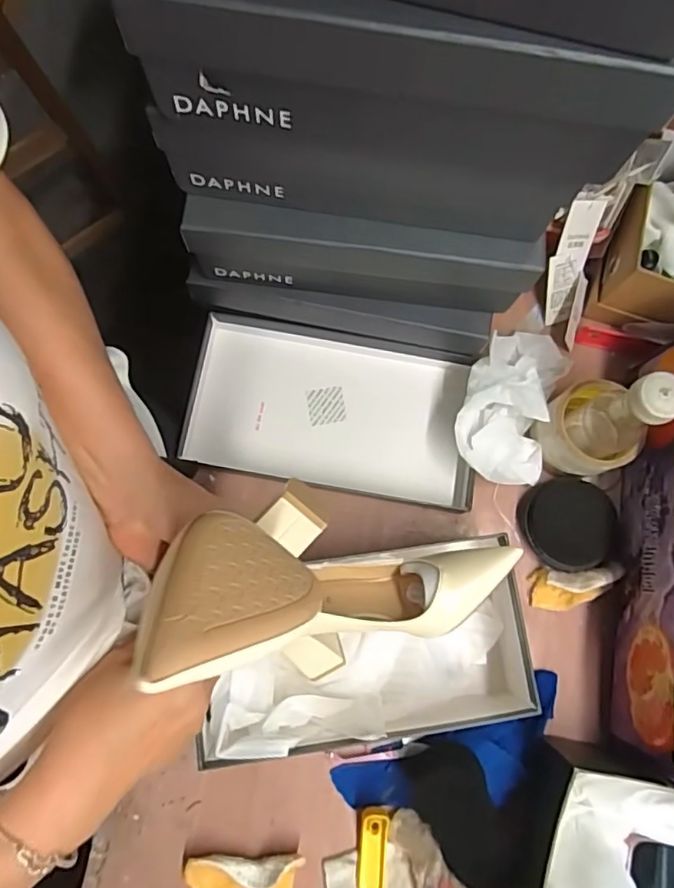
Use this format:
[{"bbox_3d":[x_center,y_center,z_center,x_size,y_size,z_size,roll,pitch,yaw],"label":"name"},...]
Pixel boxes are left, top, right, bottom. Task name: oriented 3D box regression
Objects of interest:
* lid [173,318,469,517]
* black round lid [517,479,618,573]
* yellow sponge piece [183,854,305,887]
[{"bbox_3d":[-0.004,-0.034,0.620,0.303,0.043,0.164,12,78,1],"label":"lid"},{"bbox_3d":[0.241,0.082,0.598,0.090,0.026,0.092,-20,80,-6],"label":"black round lid"},{"bbox_3d":[-0.087,0.405,0.533,0.104,0.028,0.051,0,78,-2],"label":"yellow sponge piece"}]

